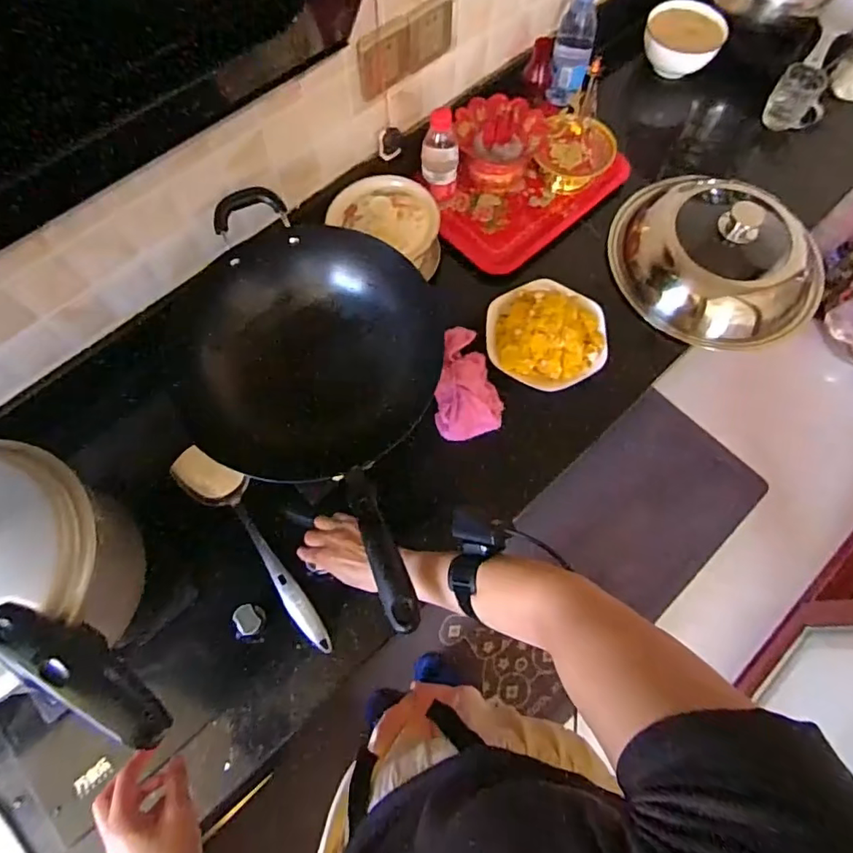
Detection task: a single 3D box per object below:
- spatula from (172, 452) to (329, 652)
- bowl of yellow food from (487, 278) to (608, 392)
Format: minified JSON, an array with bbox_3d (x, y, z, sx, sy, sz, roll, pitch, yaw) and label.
[{"bbox_3d":[-0.229,0.160,0.745,0.069,0.054,0.331,-41,74,-14],"label":"spatula"},{"bbox_3d":[0.192,-0.144,0.860,0.183,0.083,0.174,0,69,0],"label":"bowl of yellow food"}]

